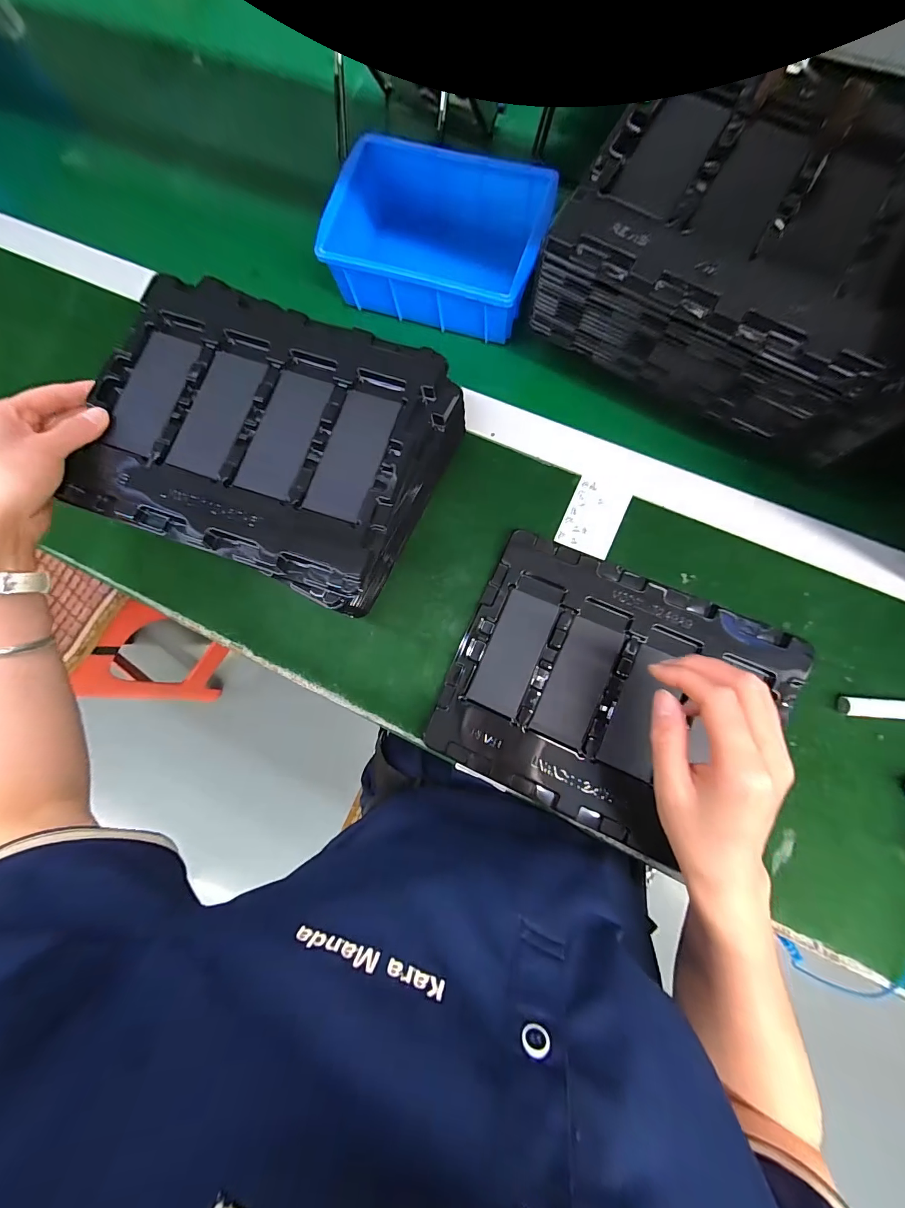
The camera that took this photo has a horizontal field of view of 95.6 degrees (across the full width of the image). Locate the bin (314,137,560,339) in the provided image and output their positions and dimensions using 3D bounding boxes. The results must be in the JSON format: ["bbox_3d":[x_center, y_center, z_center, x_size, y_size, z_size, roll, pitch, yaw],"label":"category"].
[{"bbox_3d":[-0.014,-0.356,0.413,0.196,0.080,0.139,18,88,9],"label":"bin"}]

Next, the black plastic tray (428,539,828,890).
[{"bbox_3d":[0.137,0.081,0.363,0.262,0.017,0.222,24,89,9],"label":"black plastic tray"}]

